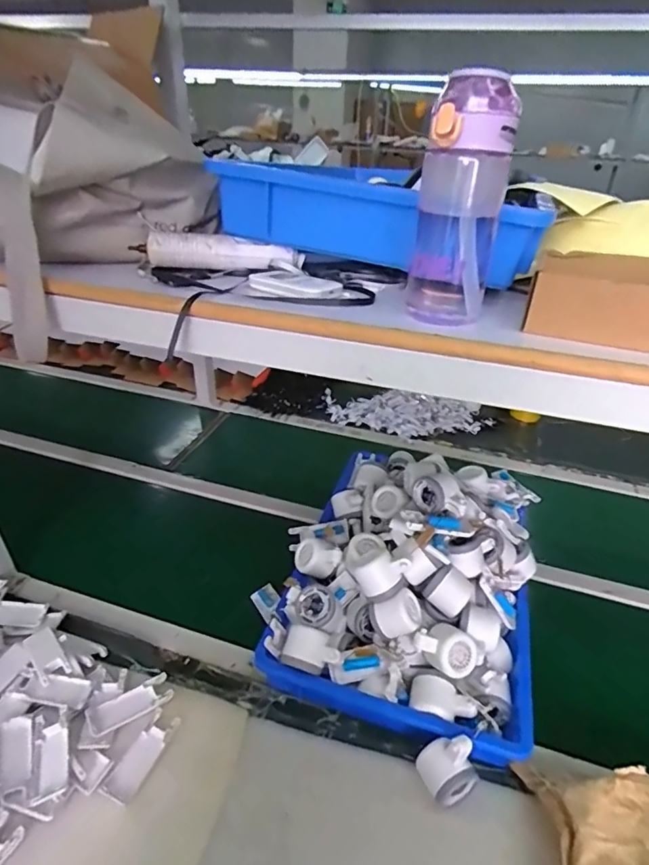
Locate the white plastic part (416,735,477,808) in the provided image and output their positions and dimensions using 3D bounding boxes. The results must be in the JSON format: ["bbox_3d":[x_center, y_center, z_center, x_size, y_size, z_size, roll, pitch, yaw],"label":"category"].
[{"bbox_3d":[0.145,0.403,0.577,0.061,0.076,0.054,-15,37,-26],"label":"white plastic part"}]

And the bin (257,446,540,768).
[{"bbox_3d":[0.133,0.187,0.791,0.407,0.206,0.512,14,34,16],"label":"bin"}]

